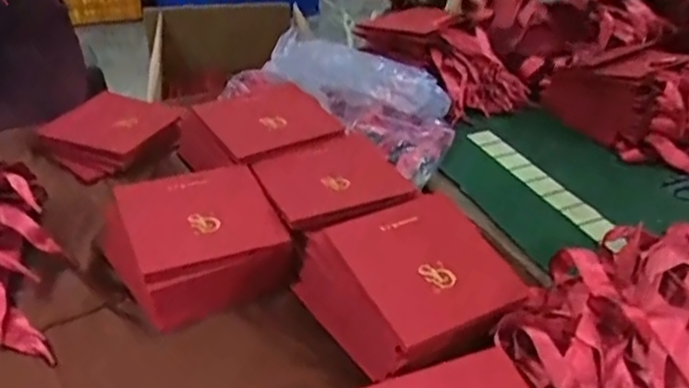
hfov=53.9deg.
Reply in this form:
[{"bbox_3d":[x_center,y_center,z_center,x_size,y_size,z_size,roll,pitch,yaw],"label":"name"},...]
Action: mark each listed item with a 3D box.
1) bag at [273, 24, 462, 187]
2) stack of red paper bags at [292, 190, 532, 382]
[{"bbox_3d":[-0.003,-0.135,0.888,0.324,0.084,0.134,24,40,31],"label":"bag"},{"bbox_3d":[0.062,0.078,0.622,0.167,0.070,0.144,-16,37,-24],"label":"stack of red paper bags"}]

